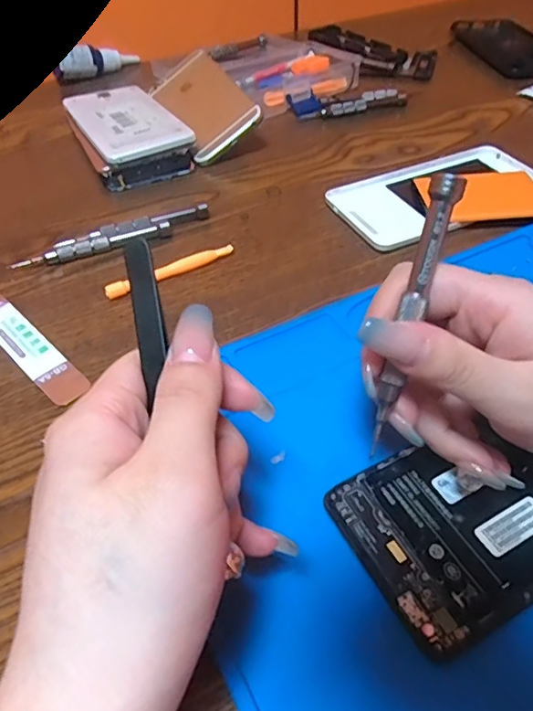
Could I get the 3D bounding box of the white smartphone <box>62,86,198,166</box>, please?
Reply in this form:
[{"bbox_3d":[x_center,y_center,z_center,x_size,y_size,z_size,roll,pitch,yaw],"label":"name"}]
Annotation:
[{"bbox_3d":[-0.121,-0.200,0.460,0.071,0.008,0.146,-25,48,-17],"label":"white smartphone"}]

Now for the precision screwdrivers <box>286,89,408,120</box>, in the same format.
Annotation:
[{"bbox_3d":[0.075,-0.233,0.504,0.107,0.013,0.031,-9,46,-6],"label":"precision screwdrivers"}]

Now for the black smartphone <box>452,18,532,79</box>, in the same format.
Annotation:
[{"bbox_3d":[0.267,-0.348,0.608,0.081,0.009,0.177,-6,46,-3],"label":"black smartphone"}]

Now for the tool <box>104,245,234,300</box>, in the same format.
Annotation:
[{"bbox_3d":[-0.059,-0.053,0.339,0.084,0.008,0.008,-25,50,-20],"label":"tool"}]

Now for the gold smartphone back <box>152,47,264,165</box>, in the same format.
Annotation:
[{"bbox_3d":[-0.054,-0.218,0.471,0.062,0.011,0.137,-34,55,5],"label":"gold smartphone back"}]

